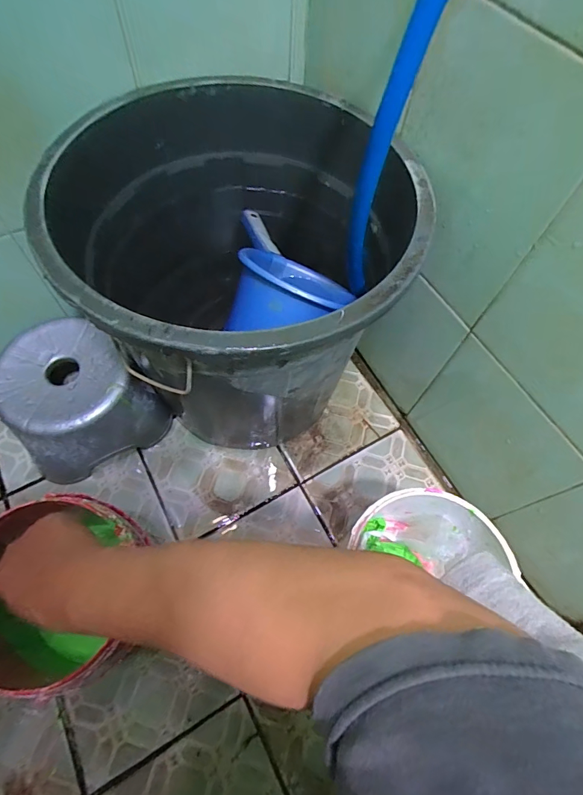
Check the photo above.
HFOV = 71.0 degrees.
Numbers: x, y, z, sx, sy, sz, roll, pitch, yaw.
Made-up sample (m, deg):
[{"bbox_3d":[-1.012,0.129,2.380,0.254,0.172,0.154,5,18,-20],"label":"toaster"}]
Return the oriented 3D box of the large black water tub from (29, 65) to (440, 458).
[{"bbox_3d":[-0.068,-0.130,0.563,0.387,0.377,0.380,1,64,-2],"label":"large black water tub"}]

